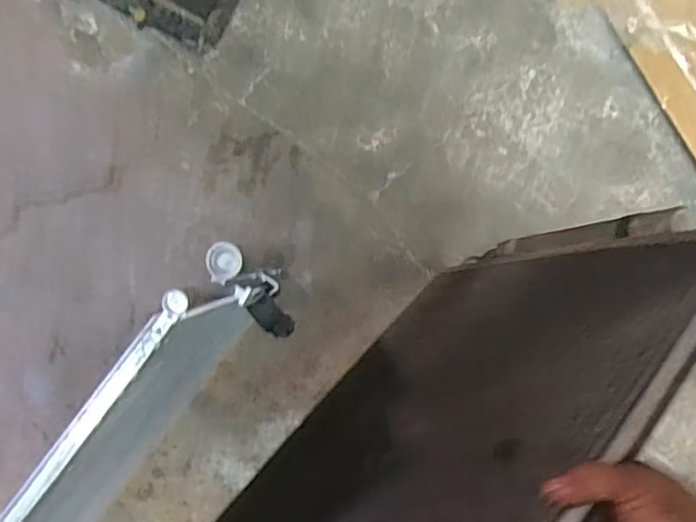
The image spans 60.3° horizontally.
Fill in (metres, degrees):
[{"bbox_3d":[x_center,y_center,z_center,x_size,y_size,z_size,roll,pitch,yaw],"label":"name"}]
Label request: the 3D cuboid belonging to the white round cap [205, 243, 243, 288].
[{"bbox_3d":[-0.122,0.000,0.582,0.035,0.008,0.038,0,94,0],"label":"white round cap"}]

